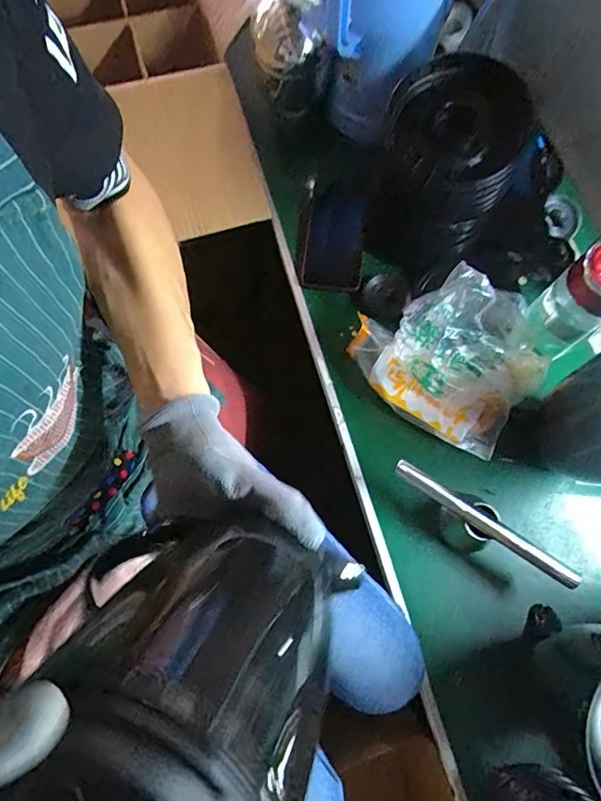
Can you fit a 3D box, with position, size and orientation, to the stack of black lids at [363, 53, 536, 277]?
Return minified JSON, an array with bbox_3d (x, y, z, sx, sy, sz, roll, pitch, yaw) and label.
[{"bbox_3d":[0.165,-0.267,0.569,0.142,0.191,0.141,17,73,3],"label":"stack of black lids"}]

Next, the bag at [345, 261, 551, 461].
[{"bbox_3d":[0.169,-0.060,0.524,0.204,0.106,0.165,29,74,7],"label":"bag"}]

